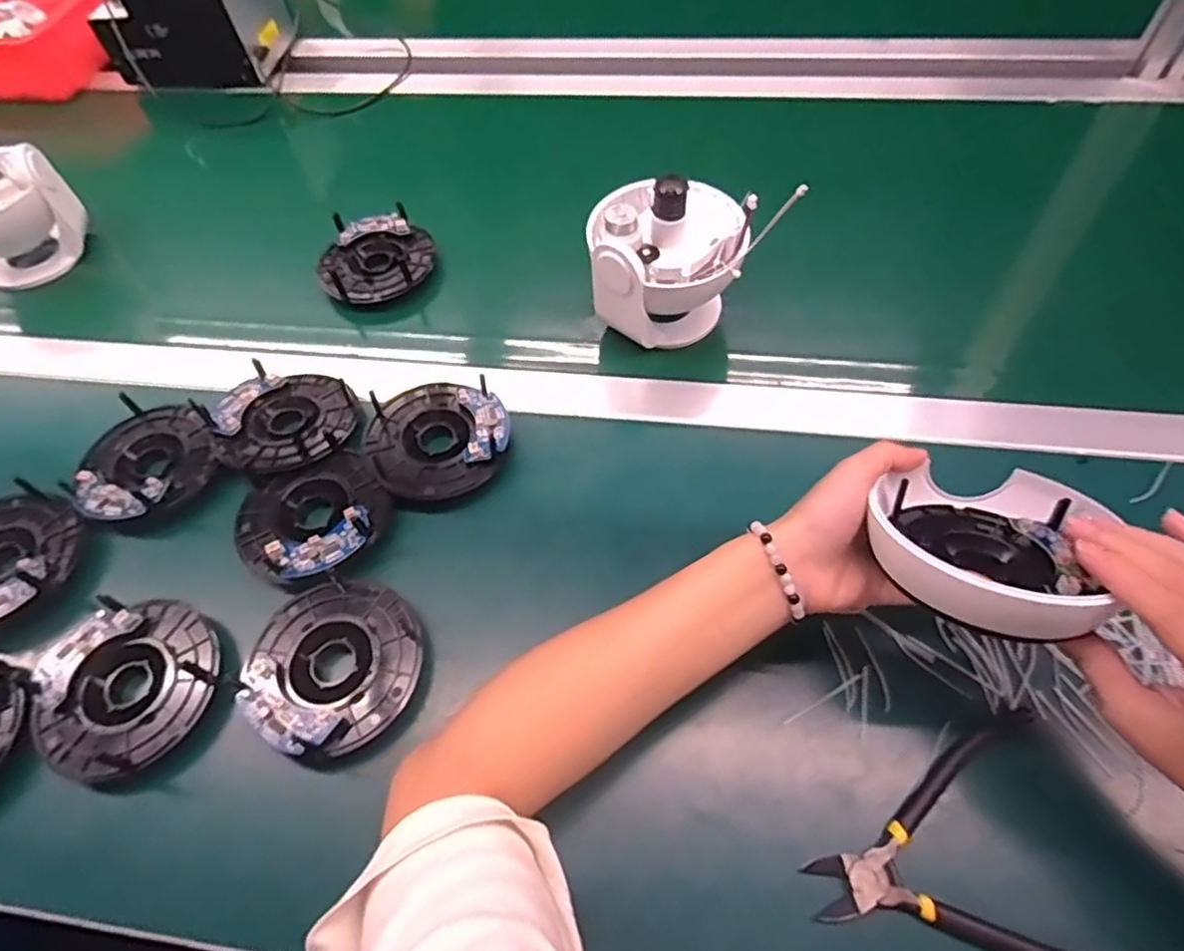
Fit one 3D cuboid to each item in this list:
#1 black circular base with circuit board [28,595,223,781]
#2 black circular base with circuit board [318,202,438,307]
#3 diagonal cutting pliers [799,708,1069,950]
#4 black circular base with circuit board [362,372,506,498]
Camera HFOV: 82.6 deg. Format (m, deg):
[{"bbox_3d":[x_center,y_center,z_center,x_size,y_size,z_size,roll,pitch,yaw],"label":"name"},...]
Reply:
[{"bbox_3d":[-0.271,0.123,0.398,0.095,0.035,0.100,-2,57,4],"label":"black circular base with circuit board"},{"bbox_3d":[-0.187,-0.192,0.587,0.096,0.028,0.084,-18,58,-6],"label":"black circular base with circuit board"},{"bbox_3d":[0.182,0.194,0.332,0.143,0.018,0.116,-15,57,-4],"label":"diagonal cutting pliers"},{"bbox_3d":[-0.108,-0.026,0.477,0.097,0.031,0.094,-2,57,4],"label":"black circular base with circuit board"}]

